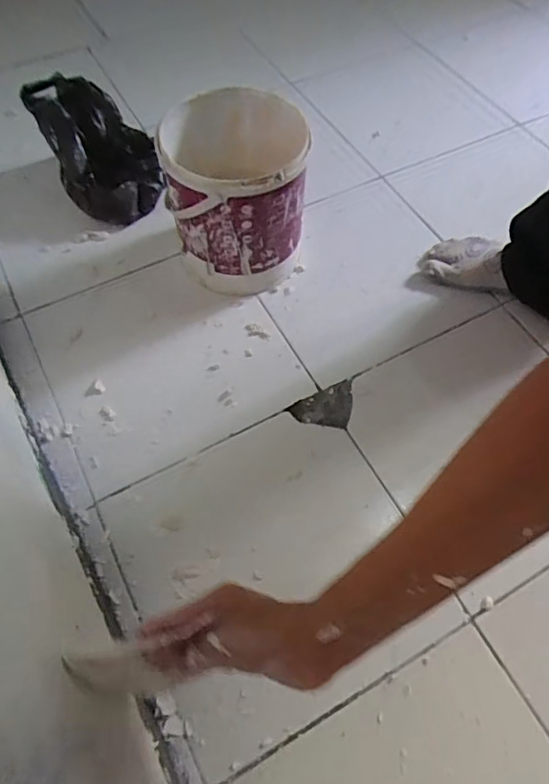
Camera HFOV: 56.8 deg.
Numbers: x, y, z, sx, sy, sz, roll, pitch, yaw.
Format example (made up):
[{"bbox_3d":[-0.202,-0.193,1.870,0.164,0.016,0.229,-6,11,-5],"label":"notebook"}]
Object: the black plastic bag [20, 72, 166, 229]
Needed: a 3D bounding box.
[{"bbox_3d":[-0.261,-0.366,0.770,0.148,0.117,0.199,-29,66,-15],"label":"black plastic bag"}]

